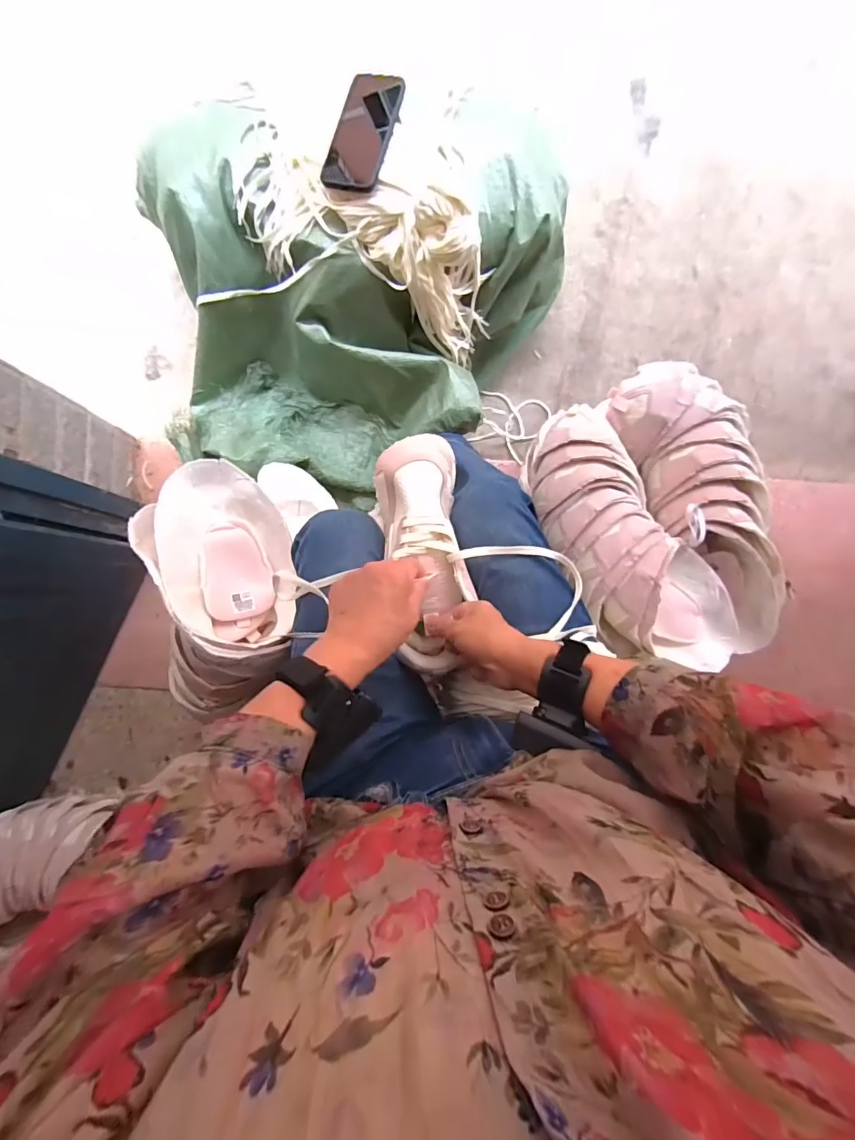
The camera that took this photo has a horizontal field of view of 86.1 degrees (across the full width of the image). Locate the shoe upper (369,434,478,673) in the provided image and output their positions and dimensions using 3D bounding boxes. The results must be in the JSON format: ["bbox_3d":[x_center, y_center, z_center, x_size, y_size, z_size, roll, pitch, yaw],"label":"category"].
[{"bbox_3d":[-0.004,-0.018,0.498,0.089,0.101,0.246,-6,89,-2],"label":"shoe upper"}]

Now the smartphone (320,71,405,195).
[{"bbox_3d":[-0.090,-0.610,0.638,0.082,0.010,0.156,19,95,9],"label":"smartphone"}]

